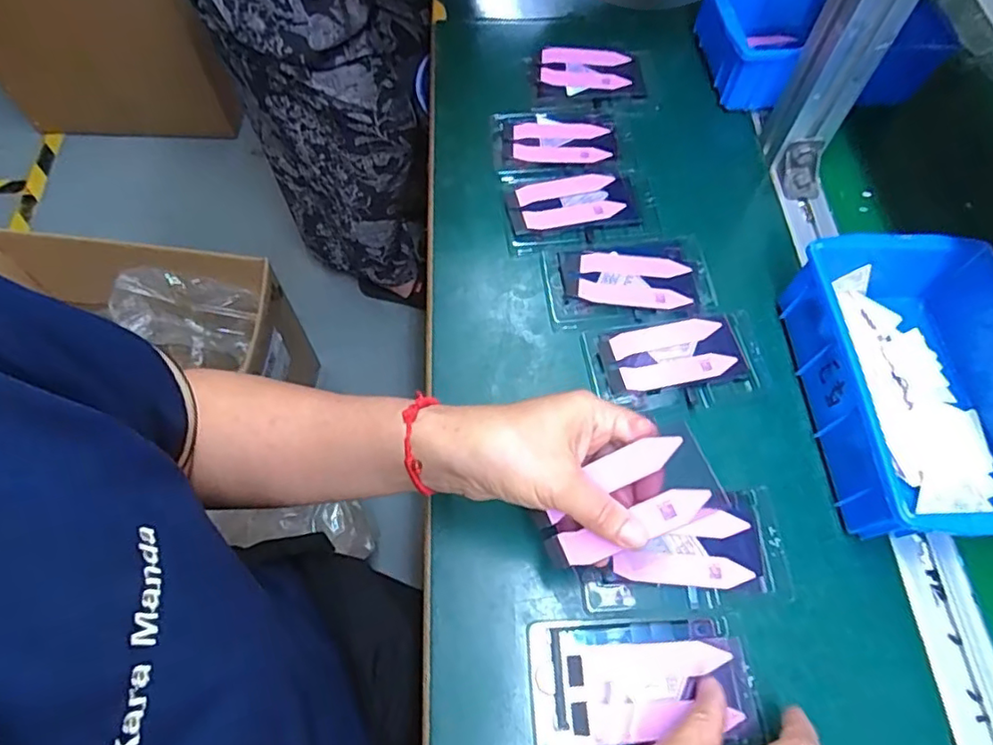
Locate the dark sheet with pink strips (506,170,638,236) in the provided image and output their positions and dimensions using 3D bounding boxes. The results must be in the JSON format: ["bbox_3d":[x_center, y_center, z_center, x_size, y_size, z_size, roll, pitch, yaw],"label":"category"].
[{"bbox_3d":[0.064,-0.143,0.505,0.108,0.007,0.054,-9,64,-5],"label":"dark sheet with pink strips"}]

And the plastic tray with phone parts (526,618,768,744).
[{"bbox_3d":[0.083,0.178,0.340,0.124,0.005,0.069,-5,58,0],"label":"plastic tray with phone parts"}]

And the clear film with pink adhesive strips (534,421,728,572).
[{"bbox_3d":[0.067,0.071,0.323,0.099,0.004,0.047,-31,73,19],"label":"clear film with pink adhesive strips"}]

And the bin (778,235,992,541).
[{"bbox_3d":[0.293,0.009,0.399,0.152,0.060,0.200,-1,64,-1],"label":"bin"}]

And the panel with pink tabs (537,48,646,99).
[{"bbox_3d":[0.090,-0.287,0.575,0.100,0.012,0.058,0,64,0],"label":"panel with pink tabs"}]

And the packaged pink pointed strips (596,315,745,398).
[{"bbox_3d":[0.130,-0.012,0.439,0.100,0.006,0.052,-10,64,-5],"label":"packaged pink pointed strips"}]

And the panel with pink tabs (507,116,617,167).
[{"bbox_3d":[0.057,-0.209,0.536,0.098,0.006,0.063,2,64,1],"label":"panel with pink tabs"}]

